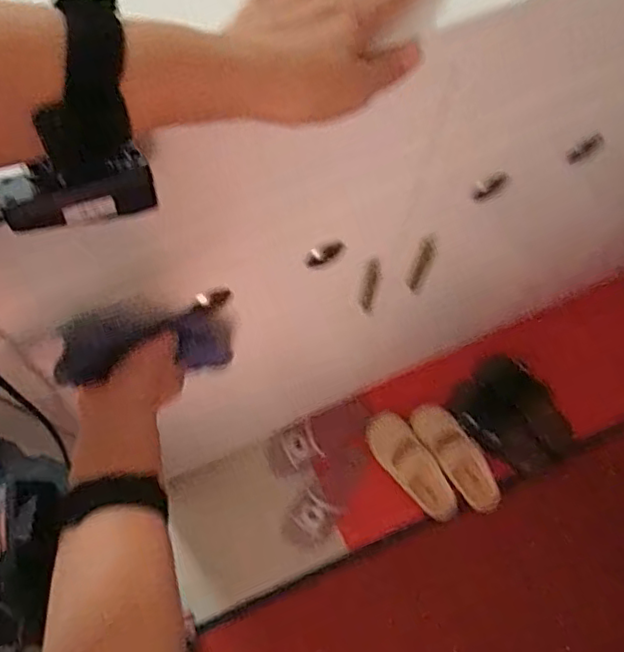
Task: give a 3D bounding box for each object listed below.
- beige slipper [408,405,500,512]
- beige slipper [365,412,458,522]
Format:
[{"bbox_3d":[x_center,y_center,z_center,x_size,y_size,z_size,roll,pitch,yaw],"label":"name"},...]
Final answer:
[{"bbox_3d":[0.268,0.241,1.139,0.081,0.054,0.219,-33,74,-12],"label":"beige slipper"},{"bbox_3d":[0.182,0.265,1.144,0.085,0.044,0.221,-32,74,-12],"label":"beige slipper"}]

